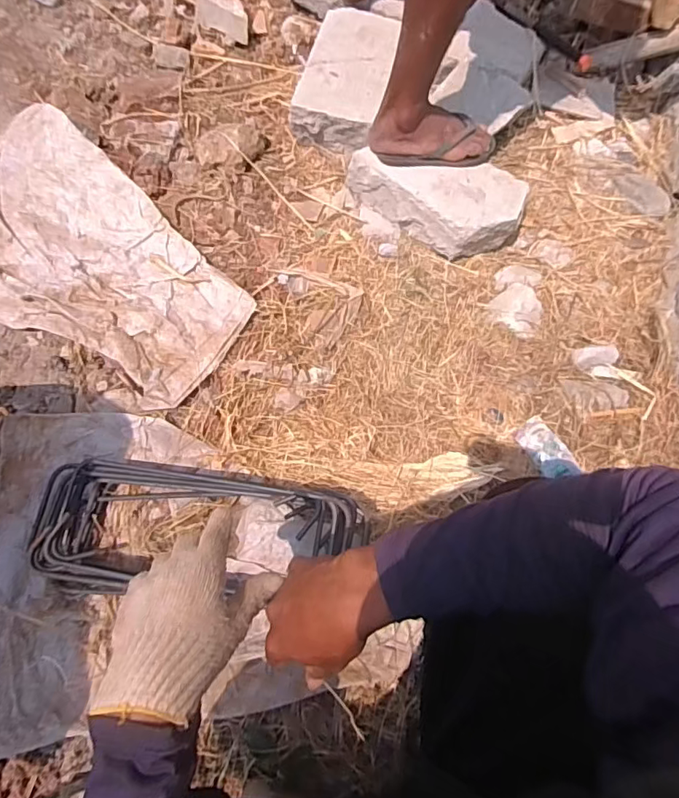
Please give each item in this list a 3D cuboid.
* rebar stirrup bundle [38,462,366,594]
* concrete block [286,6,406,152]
[{"bbox_3d":[-0.211,0.180,0.742,0.473,0.112,0.178,0,67,10],"label":"rebar stirrup bundle"},{"bbox_3d":[0.024,-0.675,1.086,0.181,0.083,0.325,15,68,3],"label":"concrete block"}]

